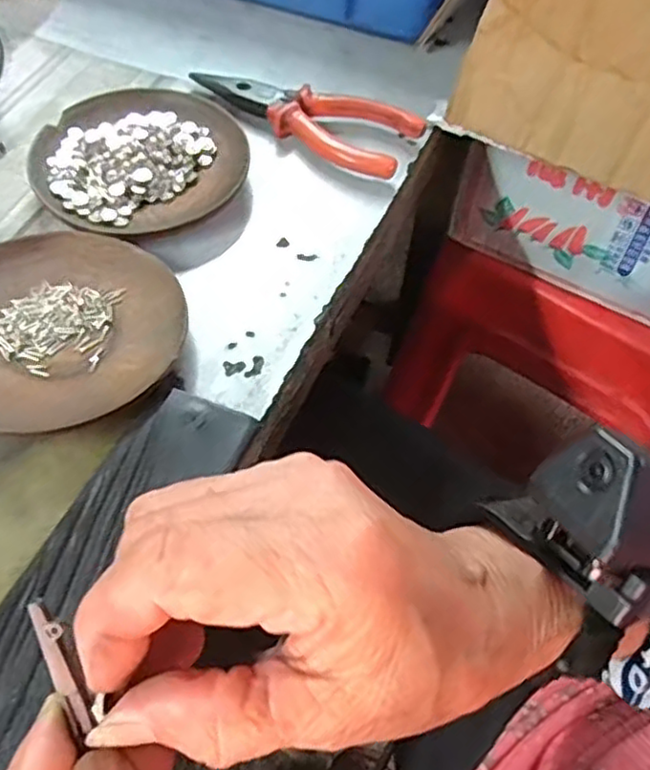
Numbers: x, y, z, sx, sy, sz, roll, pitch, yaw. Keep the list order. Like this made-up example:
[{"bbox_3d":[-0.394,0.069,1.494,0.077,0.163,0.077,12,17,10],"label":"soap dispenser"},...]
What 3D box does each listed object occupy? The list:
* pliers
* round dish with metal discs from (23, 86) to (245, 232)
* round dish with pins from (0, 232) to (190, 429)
[{"bbox_3d":[-0.016,-0.163,0.412,0.142,0.017,0.048,24,60,14],"label":"pliers"},{"bbox_3d":[-0.104,-0.125,0.380,0.110,0.012,0.107,1,57,-1],"label":"round dish with metal discs"},{"bbox_3d":[-0.122,-0.027,0.309,0.111,0.017,0.110,1,57,-1],"label":"round dish with pins"}]

